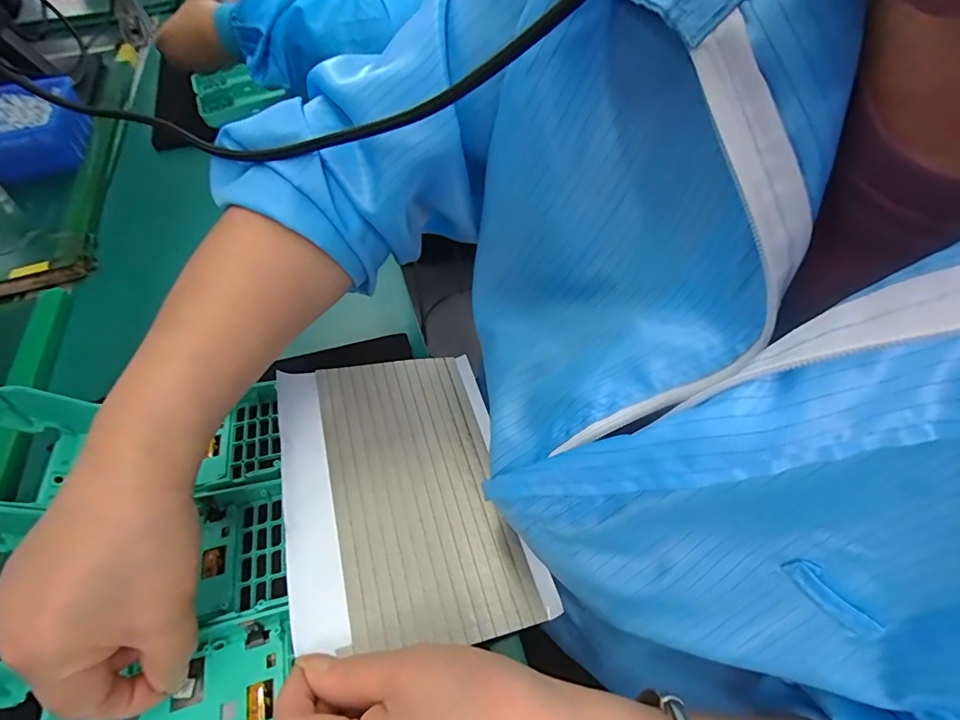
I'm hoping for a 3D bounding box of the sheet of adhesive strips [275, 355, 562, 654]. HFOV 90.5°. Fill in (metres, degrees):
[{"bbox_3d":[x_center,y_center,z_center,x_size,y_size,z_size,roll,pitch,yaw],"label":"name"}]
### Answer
[{"bbox_3d":[-0.051,0.077,0.307,0.140,0.007,0.196,-5,49,-22],"label":"sheet of adhesive strips"}]

